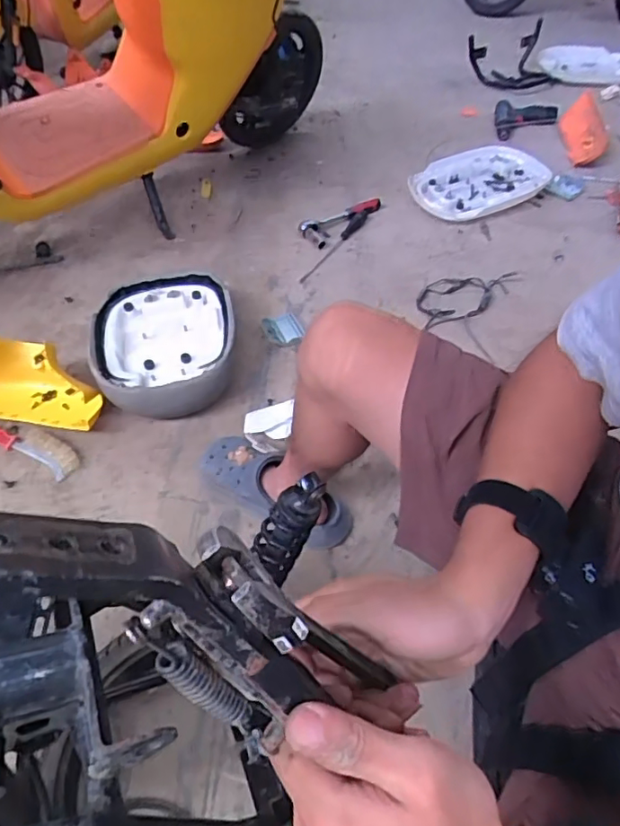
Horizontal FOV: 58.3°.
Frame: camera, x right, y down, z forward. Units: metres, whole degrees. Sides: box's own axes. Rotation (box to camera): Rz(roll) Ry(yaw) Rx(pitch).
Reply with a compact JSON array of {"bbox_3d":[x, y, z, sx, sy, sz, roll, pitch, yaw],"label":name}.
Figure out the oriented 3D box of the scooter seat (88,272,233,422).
[{"bbox_3d":[-0.281,-0.141,1.102,0.267,0.107,0.374,-11,49,-7],"label":"scooter seat"}]

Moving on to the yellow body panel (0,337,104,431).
[{"bbox_3d":[-0.530,-0.055,1.035,0.314,0.122,0.119,9,50,10],"label":"yellow body panel"}]

